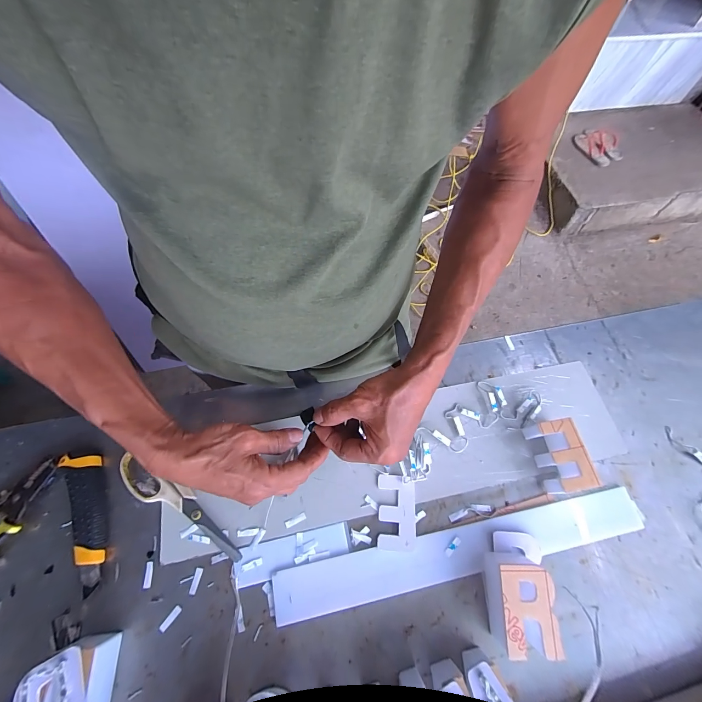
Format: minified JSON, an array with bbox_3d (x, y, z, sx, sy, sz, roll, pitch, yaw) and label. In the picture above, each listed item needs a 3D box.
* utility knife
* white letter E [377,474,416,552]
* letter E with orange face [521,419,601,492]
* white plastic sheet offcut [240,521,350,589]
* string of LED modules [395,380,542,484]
[{"bbox_3d":[-0.312,0.195,0.378,0.036,0.020,0.153,-21,67,-12],"label":"utility knife"},{"bbox_3d":[0.057,0.198,0.395,0.046,0.005,0.083,3,65,-1],"label":"white letter E"},{"bbox_3d":[0.266,0.134,0.411,0.048,0.045,0.086,-5,65,-5],"label":"letter E with orange face"},{"bbox_3d":[-0.068,0.238,0.378,0.126,0.004,0.039,-10,68,-8],"label":"white plastic sheet offcut"},{"bbox_3d":[0.160,0.099,0.438,0.228,0.018,0.066,-24,68,-13],"label":"string of LED modules"}]

